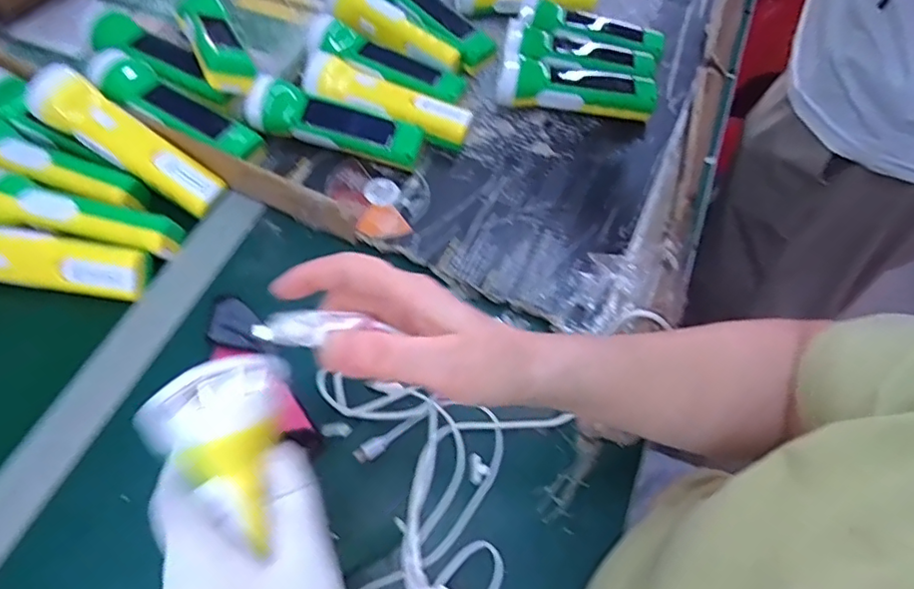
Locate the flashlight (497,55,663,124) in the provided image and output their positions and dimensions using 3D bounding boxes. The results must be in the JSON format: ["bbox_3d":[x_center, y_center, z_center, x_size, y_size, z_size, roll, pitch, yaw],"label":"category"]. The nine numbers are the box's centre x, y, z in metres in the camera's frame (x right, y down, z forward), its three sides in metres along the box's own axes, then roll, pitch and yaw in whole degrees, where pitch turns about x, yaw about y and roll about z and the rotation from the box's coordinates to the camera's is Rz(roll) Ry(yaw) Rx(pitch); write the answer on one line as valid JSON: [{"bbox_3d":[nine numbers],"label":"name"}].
[{"bbox_3d":[0.126,-0.216,0.597,0.167,0.053,0.046,8,60,1],"label":"flashlight"}]

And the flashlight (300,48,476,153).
[{"bbox_3d":[-0.073,-0.191,0.572,0.177,0.044,0.056,20,61,8],"label":"flashlight"}]

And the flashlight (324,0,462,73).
[{"bbox_3d":[-0.070,-0.290,0.620,0.182,0.044,0.046,34,64,15],"label":"flashlight"}]

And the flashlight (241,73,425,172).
[{"bbox_3d":[-0.118,-0.161,0.549,0.170,0.047,0.043,15,61,5],"label":"flashlight"}]

